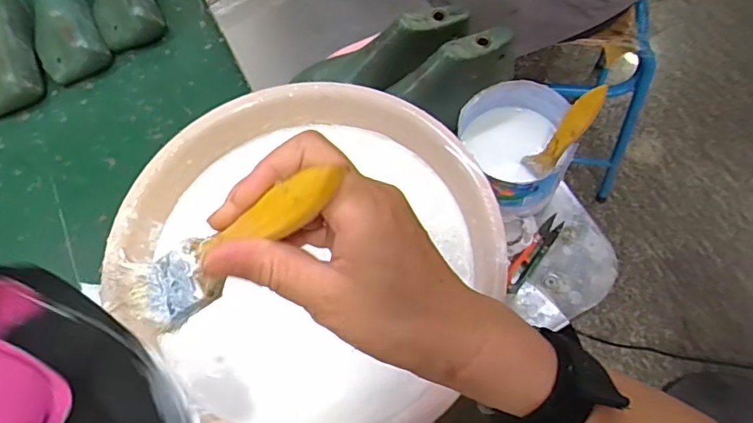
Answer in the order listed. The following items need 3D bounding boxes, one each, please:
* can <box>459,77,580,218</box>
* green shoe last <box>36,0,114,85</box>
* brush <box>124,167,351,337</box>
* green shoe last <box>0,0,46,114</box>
[{"bbox_3d":[0.130,-0.058,0.509,0.090,0.075,0.104,-21,68,-6],"label":"can"},{"bbox_3d":[-0.413,-0.250,0.704,0.083,0.061,0.172,-28,69,-8],"label":"green shoe last"},{"bbox_3d":[-0.071,0.019,0.256,0.141,0.016,0.031,-32,64,31],"label":"brush"},{"bbox_3d":[-0.487,-0.214,0.694,0.089,0.060,0.173,-25,69,-7],"label":"green shoe last"}]

